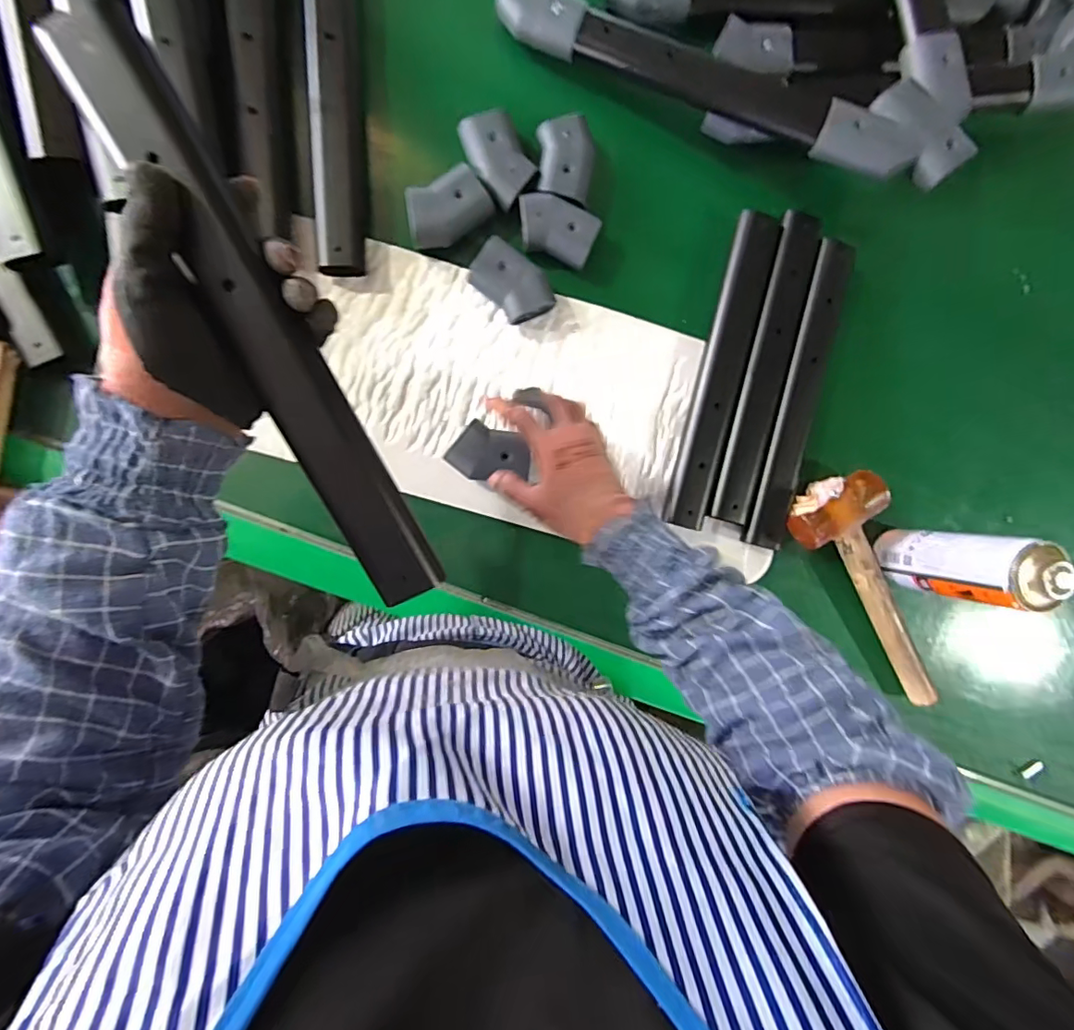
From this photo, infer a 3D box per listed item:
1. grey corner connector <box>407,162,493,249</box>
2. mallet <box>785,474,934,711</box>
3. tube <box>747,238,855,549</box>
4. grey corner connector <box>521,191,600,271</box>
[{"bbox_3d":[-0.088,-0.293,0.506,0.082,0.032,0.052,-32,97,-6],"label":"grey corner connector"},{"bbox_3d":[0.389,0.080,0.578,0.103,0.049,0.284,-37,97,-5],"label":"mallet"},{"bbox_3d":[0.285,-0.129,0.566,0.047,0.031,0.331,15,90,-9],"label":"tube"},{"bbox_3d":[0.018,-0.281,0.517,0.077,0.037,0.052,18,90,-9],"label":"grey corner connector"}]

